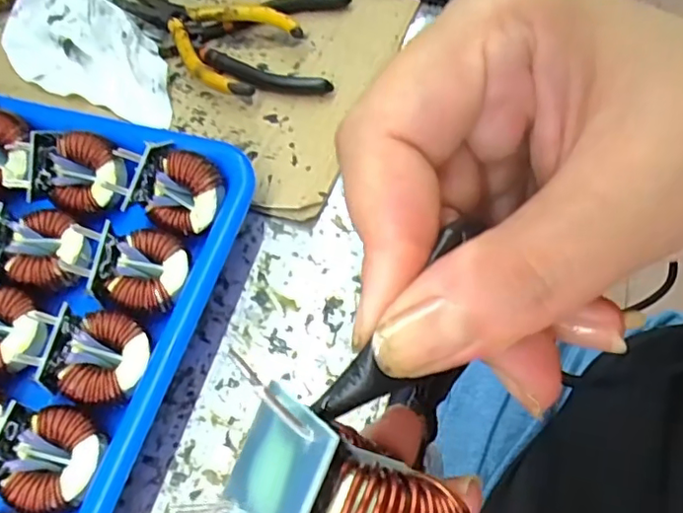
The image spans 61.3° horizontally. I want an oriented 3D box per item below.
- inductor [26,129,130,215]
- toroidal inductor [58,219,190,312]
[{"bbox_3d":[-0.135,-0.044,0.297,0.043,0.021,0.038,4,100,-9],"label":"inductor"},{"bbox_3d":[-0.099,0.006,0.274,0.052,0.033,0.038,8,63,7],"label":"toroidal inductor"}]

